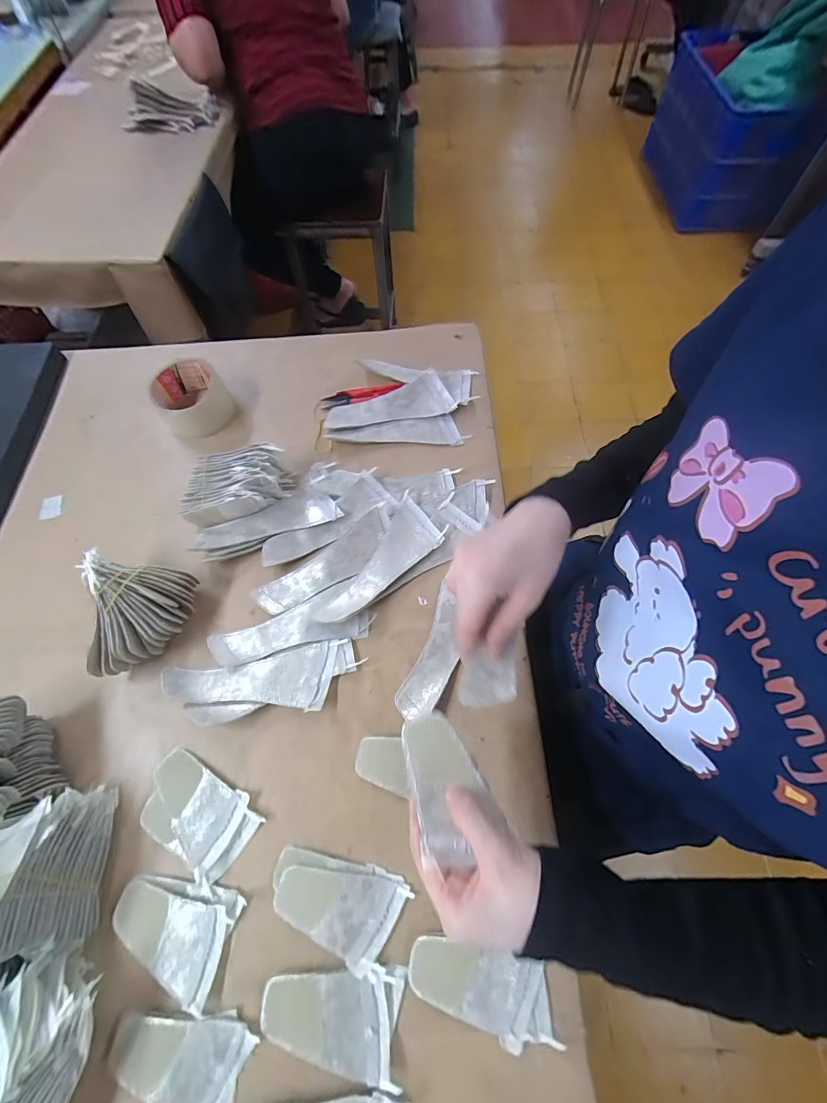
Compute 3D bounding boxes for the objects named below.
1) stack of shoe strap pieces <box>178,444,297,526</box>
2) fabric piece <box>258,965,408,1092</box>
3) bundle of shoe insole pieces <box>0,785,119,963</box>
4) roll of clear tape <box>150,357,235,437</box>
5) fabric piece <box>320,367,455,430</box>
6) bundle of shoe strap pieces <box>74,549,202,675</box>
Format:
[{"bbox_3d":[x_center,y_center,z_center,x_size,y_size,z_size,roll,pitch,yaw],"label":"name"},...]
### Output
[{"bbox_3d":[-0.202,-0.075,0.482,0.118,0.052,0.080,-6,65,0],"label":"stack of shoe strap pieces"},{"bbox_3d":[-0.060,0.338,0.306,0.100,0.007,0.060,3,65,4],"label":"fabric piece"},{"bbox_3d":[-0.294,0.243,0.321,0.072,0.089,0.100,-7,65,-1],"label":"bundle of shoe insole pieces"},{"bbox_3d":[-0.288,-0.198,0.551,0.089,0.047,0.092,-37,69,-14],"label":"roll of clear tape"},{"bbox_3d":[-0.032,-0.194,0.547,0.162,0.022,0.058,-9,65,-2],"label":"fabric piece"},{"bbox_3d":[-0.276,0.065,0.419,0.093,0.061,0.110,3,65,4],"label":"bundle of shoe strap pieces"}]

